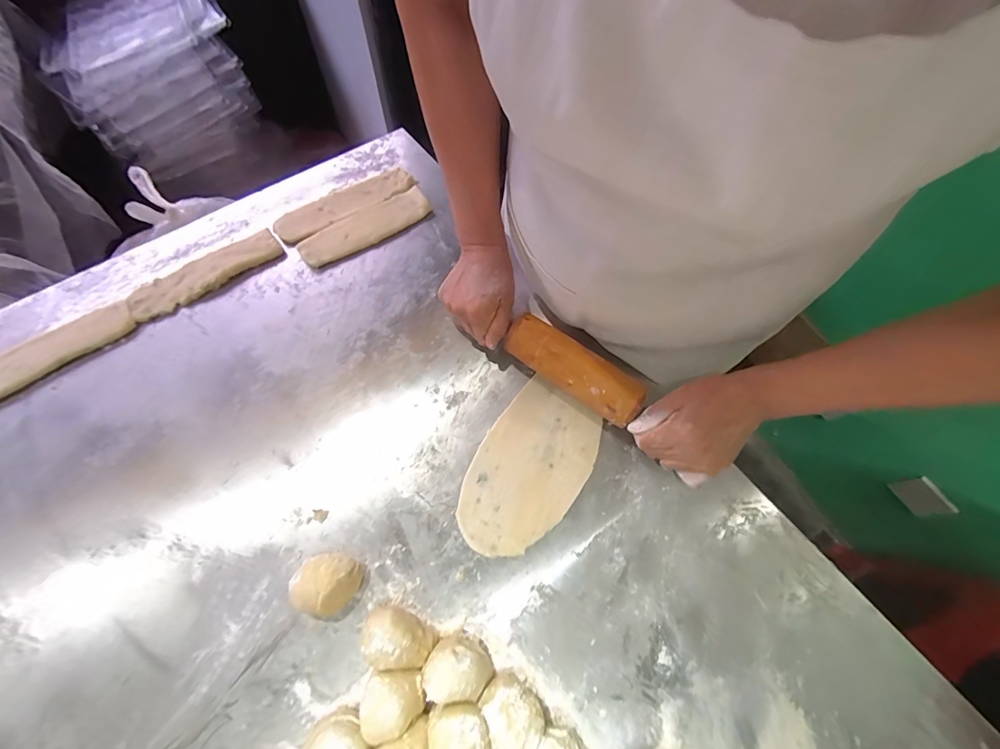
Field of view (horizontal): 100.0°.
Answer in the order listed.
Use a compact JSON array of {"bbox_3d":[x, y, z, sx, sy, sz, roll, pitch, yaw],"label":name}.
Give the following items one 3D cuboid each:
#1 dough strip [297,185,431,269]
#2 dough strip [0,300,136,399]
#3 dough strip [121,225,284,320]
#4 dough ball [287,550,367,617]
[{"bbox_3d":[-0.193,-0.212,0.604,0.192,0.014,0.052,-32,71,-15],"label":"dough strip"},{"bbox_3d":[-0.550,-0.030,0.508,0.188,0.013,0.058,-39,73,-17],"label":"dough strip"},{"bbox_3d":[-0.396,-0.137,0.567,0.194,0.011,0.057,-35,72,-16],"label":"dough strip"},{"bbox_3d":[-0.168,0.200,0.407,0.054,0.047,0.056,1,66,-2],"label":"dough ball"}]

